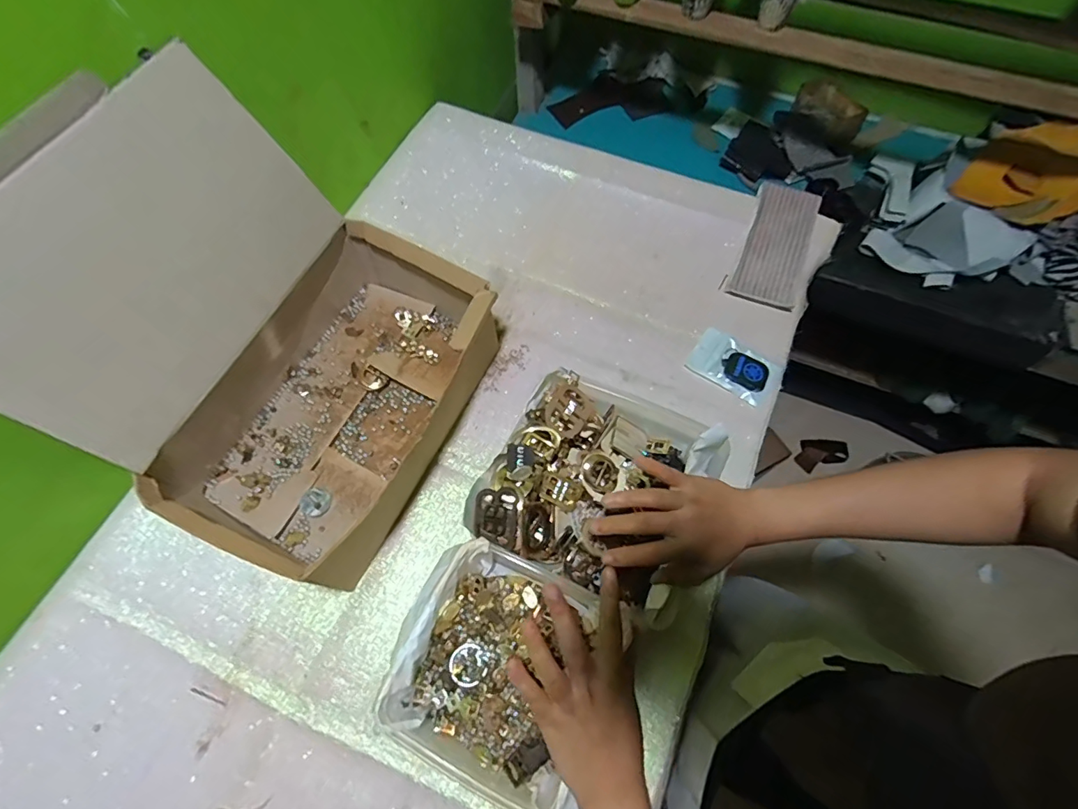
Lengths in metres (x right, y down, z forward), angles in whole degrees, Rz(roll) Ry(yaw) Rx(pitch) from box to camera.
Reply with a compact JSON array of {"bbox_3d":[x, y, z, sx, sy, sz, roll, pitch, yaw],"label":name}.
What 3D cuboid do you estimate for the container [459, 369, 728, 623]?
[{"bbox_3d":[0.064,0.071,0.484,0.193,0.078,0.211,28,69,10],"label":"container"}]

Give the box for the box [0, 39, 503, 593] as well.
[{"bbox_3d":[-0.243,-0.061,0.457,0.315,0.265,0.333,28,69,10],"label":"box"}]

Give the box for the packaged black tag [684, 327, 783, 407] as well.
[{"bbox_3d":[0.232,-0.045,0.592,0.099,0.014,0.064,35,70,13],"label":"packaged black tag"}]

